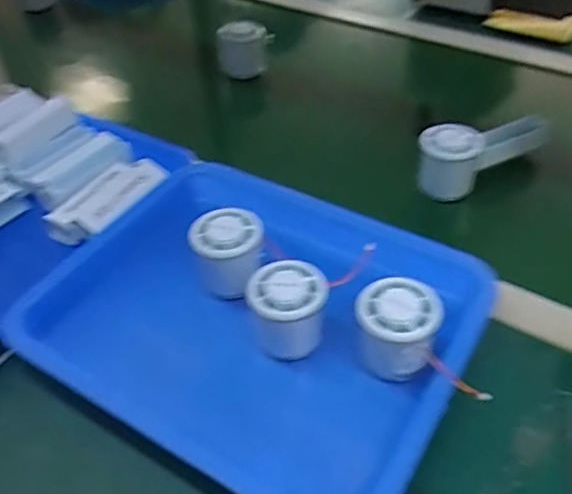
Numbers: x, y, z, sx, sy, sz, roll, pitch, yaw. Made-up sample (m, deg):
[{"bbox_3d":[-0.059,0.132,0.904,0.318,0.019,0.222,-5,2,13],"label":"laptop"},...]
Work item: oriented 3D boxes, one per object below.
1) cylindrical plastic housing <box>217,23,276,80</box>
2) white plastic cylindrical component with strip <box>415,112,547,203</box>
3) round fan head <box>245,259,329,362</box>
[{"bbox_3d":[-0.057,-0.264,0.808,0.059,0.057,0.061,-2,44,2],"label":"cylindrical plastic housing"},{"bbox_3d":[0.195,-0.099,0.620,0.144,0.055,0.053,-18,46,-15],"label":"white plastic cylindrical component with strip"},{"bbox_3d":[0.003,0.051,0.466,0.056,0.060,0.058,1,44,4],"label":"round fan head"}]

